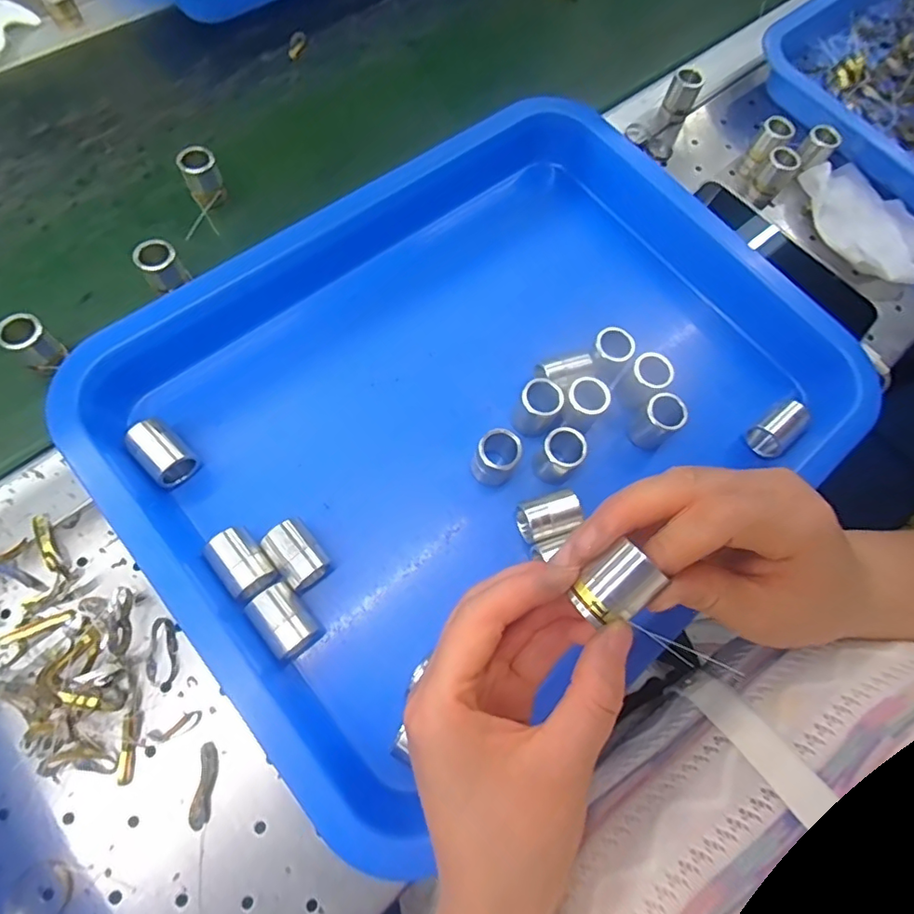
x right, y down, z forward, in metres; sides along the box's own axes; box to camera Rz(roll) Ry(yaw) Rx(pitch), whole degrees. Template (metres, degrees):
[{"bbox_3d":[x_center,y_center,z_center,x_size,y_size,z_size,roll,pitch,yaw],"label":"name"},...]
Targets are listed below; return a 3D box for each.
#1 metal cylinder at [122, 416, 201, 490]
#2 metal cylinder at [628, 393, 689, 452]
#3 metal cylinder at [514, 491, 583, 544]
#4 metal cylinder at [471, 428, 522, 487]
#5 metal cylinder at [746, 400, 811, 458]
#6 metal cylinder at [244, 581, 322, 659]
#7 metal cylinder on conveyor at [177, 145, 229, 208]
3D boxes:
[{"bbox_3d":[-0.154,-0.002,0.281,0.034,0.020,0.022,41,70,14],"label":"metal cylinder"},{"bbox_3d":[0.115,-0.019,0.313,0.021,0.032,0.022,-39,73,-18],"label":"metal cylinder"},{"bbox_3d":[0.049,0.033,0.290,0.032,0.024,0.021,-17,68,-11],"label":"metal cylinder"},{"bbox_3d":[0.021,0.002,0.295,0.023,0.034,0.020,19,66,5],"label":"metal cylinder"},{"bbox_3d":[0.194,-0.017,0.325,0.028,0.026,0.020,-37,73,-18],"label":"metal cylinder"},{"bbox_3d":[-0.083,0.079,0.261,0.032,0.020,0.022,43,70,15],"label":"metal cylinder"},{"bbox_3d":[-0.169,-0.186,0.358,0.022,0.028,0.022,-23,69,-13],"label":"metal cylinder on conveyor"}]

